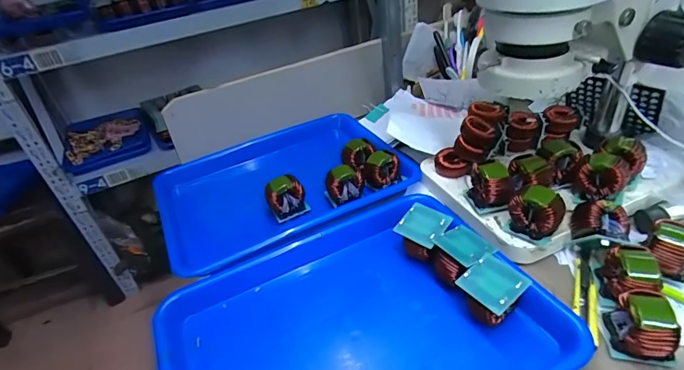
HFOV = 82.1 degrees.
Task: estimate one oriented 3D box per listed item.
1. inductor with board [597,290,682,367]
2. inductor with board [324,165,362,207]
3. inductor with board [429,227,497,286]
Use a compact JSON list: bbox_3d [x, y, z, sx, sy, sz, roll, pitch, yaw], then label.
[{"bbox_3d":[0.242,0.112,0.317,0.042,0.038,0.048,0,37,10],"label":"inductor with board"},{"bbox_3d":[0.003,0.000,0.514,0.048,0.048,0.023,-14,37,-9],"label":"inductor with board"},{"bbox_3d":[0.120,0.076,0.393,0.045,0.048,0.047,-20,38,-16],"label":"inductor with board"}]

